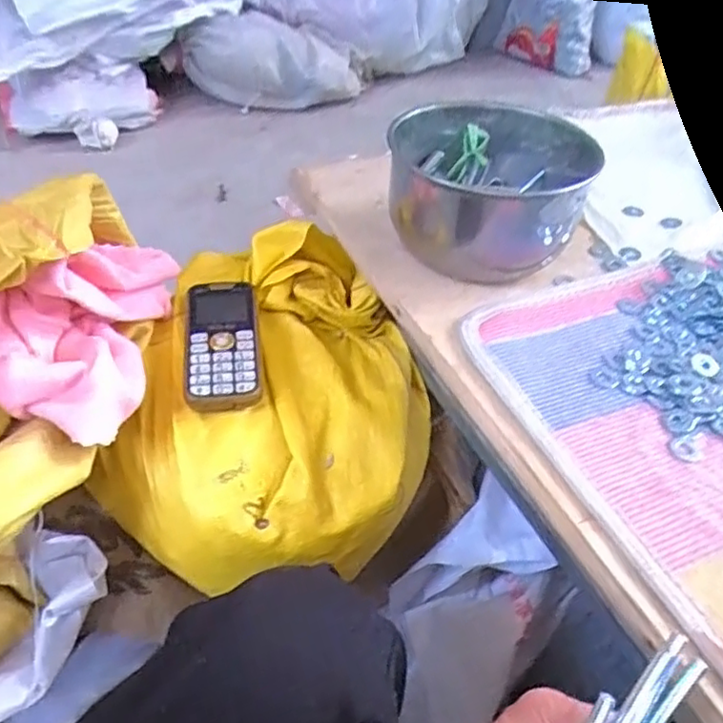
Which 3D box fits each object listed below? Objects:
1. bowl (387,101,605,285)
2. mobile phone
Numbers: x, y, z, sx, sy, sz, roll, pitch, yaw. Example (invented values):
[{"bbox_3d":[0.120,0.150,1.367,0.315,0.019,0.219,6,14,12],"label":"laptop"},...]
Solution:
[{"bbox_3d":[0.104,-0.145,0.543,0.146,0.089,0.152,-2,43,-6],"label":"bowl"},{"bbox_3d":[-0.114,-0.016,0.521,0.058,0.018,0.134,-7,48,-7],"label":"mobile phone"}]

